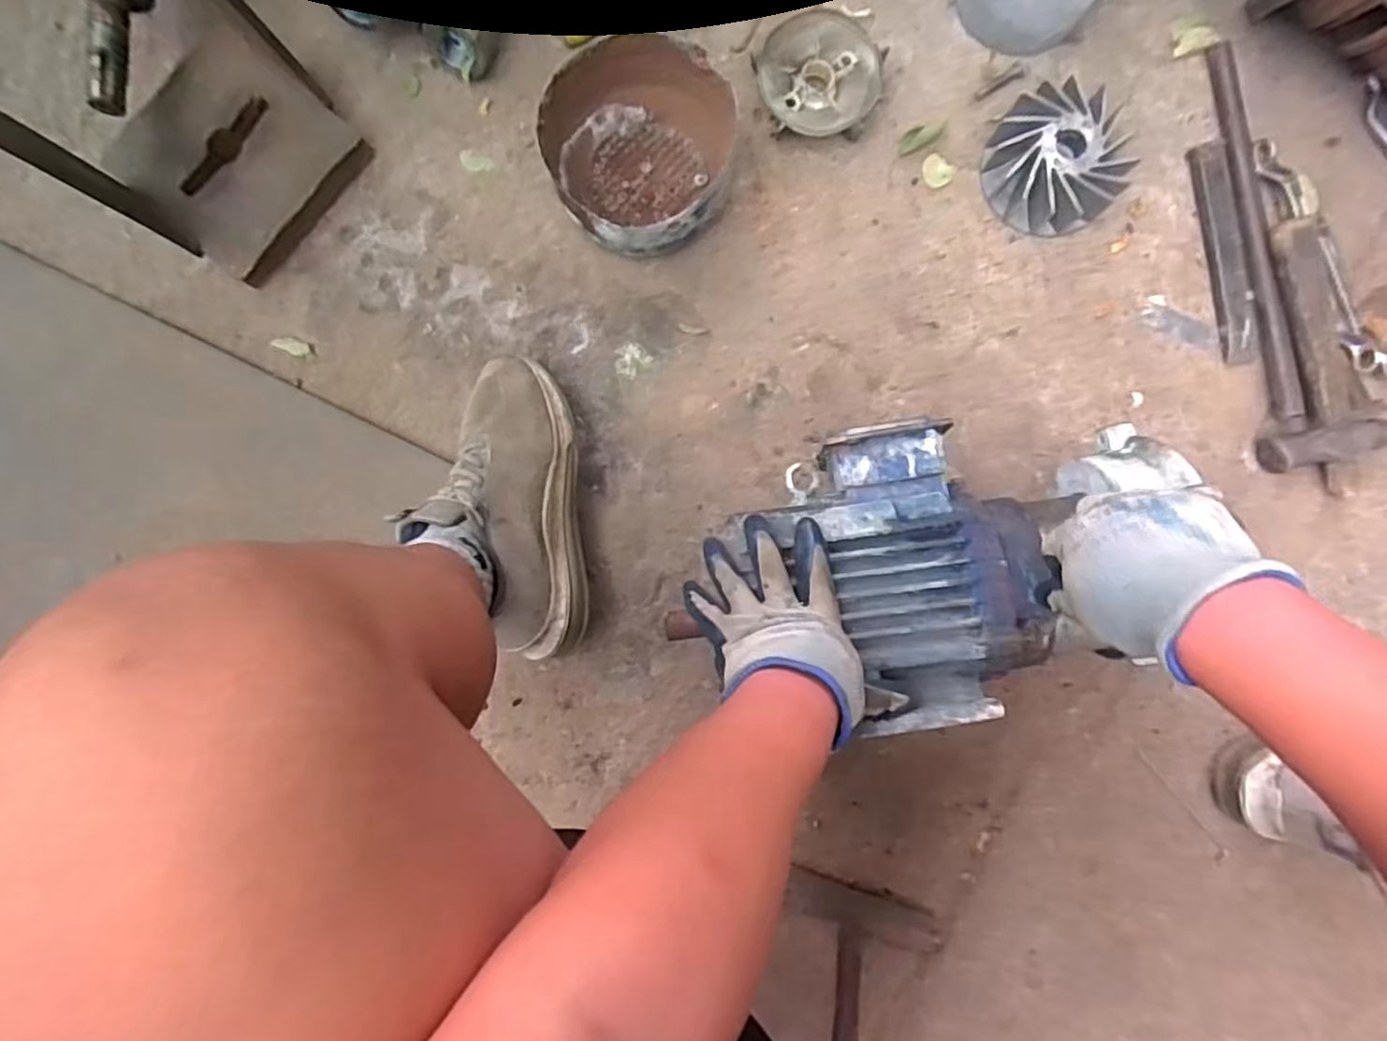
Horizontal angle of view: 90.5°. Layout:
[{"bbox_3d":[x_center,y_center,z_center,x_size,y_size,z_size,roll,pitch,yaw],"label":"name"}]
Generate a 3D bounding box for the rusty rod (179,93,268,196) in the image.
[{"bbox_3d":[-0.474,-0.378,0.698,0.022,0.019,0.121,35,89,2],"label":"rusty rod"}]

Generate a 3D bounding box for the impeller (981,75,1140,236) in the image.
[{"bbox_3d":[0.364,-0.360,0.687,0.128,0.050,0.135,-41,88,0],"label":"impeller"}]

